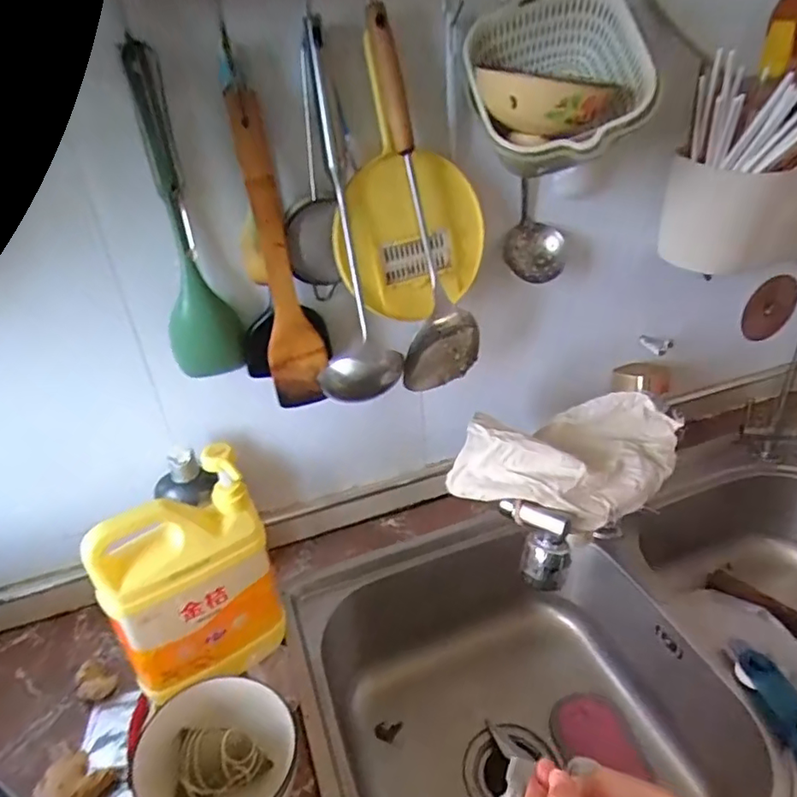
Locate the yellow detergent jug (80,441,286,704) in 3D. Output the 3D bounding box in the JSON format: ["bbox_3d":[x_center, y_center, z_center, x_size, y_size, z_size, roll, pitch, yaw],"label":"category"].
[{"bbox_3d":[-0.198,0.161,0.551,0.144,0.224,0.098,-18,33,-19],"label":"yellow detergent jug"}]

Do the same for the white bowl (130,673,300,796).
[{"bbox_3d":[-0.151,0.307,0.485,0.119,0.076,0.124,24,42,39],"label":"white bowl"}]

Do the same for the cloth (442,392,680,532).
[{"bbox_3d":[0.190,0.062,0.620,0.250,0.096,0.114,-16,33,-17],"label":"cloth"}]

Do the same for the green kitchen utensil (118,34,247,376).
[{"bbox_3d":[-0.204,-0.155,0.535,0.059,0.293,0.046,11,35,25],"label":"green kitchen utensil"}]

